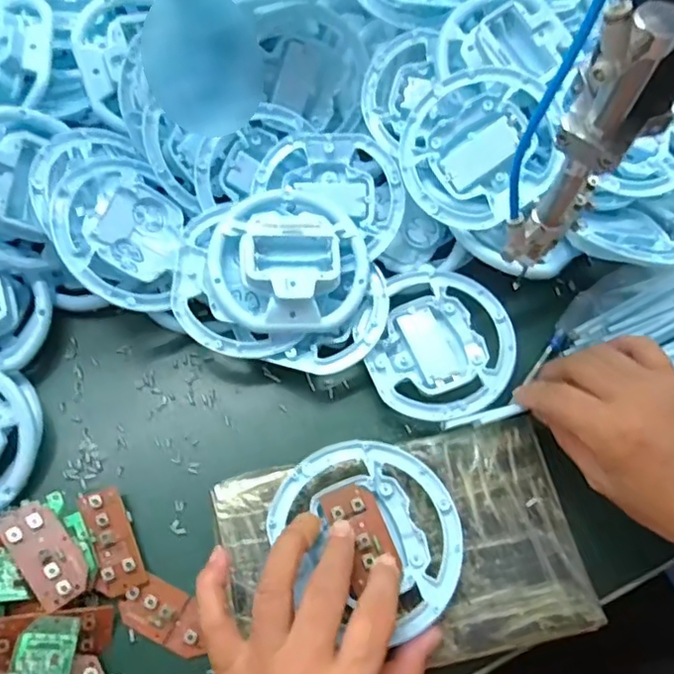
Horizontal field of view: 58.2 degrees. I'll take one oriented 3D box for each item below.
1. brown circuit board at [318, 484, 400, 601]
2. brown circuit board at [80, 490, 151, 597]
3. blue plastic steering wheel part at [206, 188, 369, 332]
[{"bbox_3d":[0.013,0.107,0.334,0.030,0.009,0.051,-19,69,-9],"label":"brown circuit board"},{"bbox_3d":[-0.132,0.120,0.359,0.026,0.009,0.061,-15,70,-22],"label":"brown circuit board"},{"bbox_3d":[-0.032,-0.054,0.399,0.102,0.030,0.098,-7,68,-5],"label":"blue plastic steering wheel part"}]

